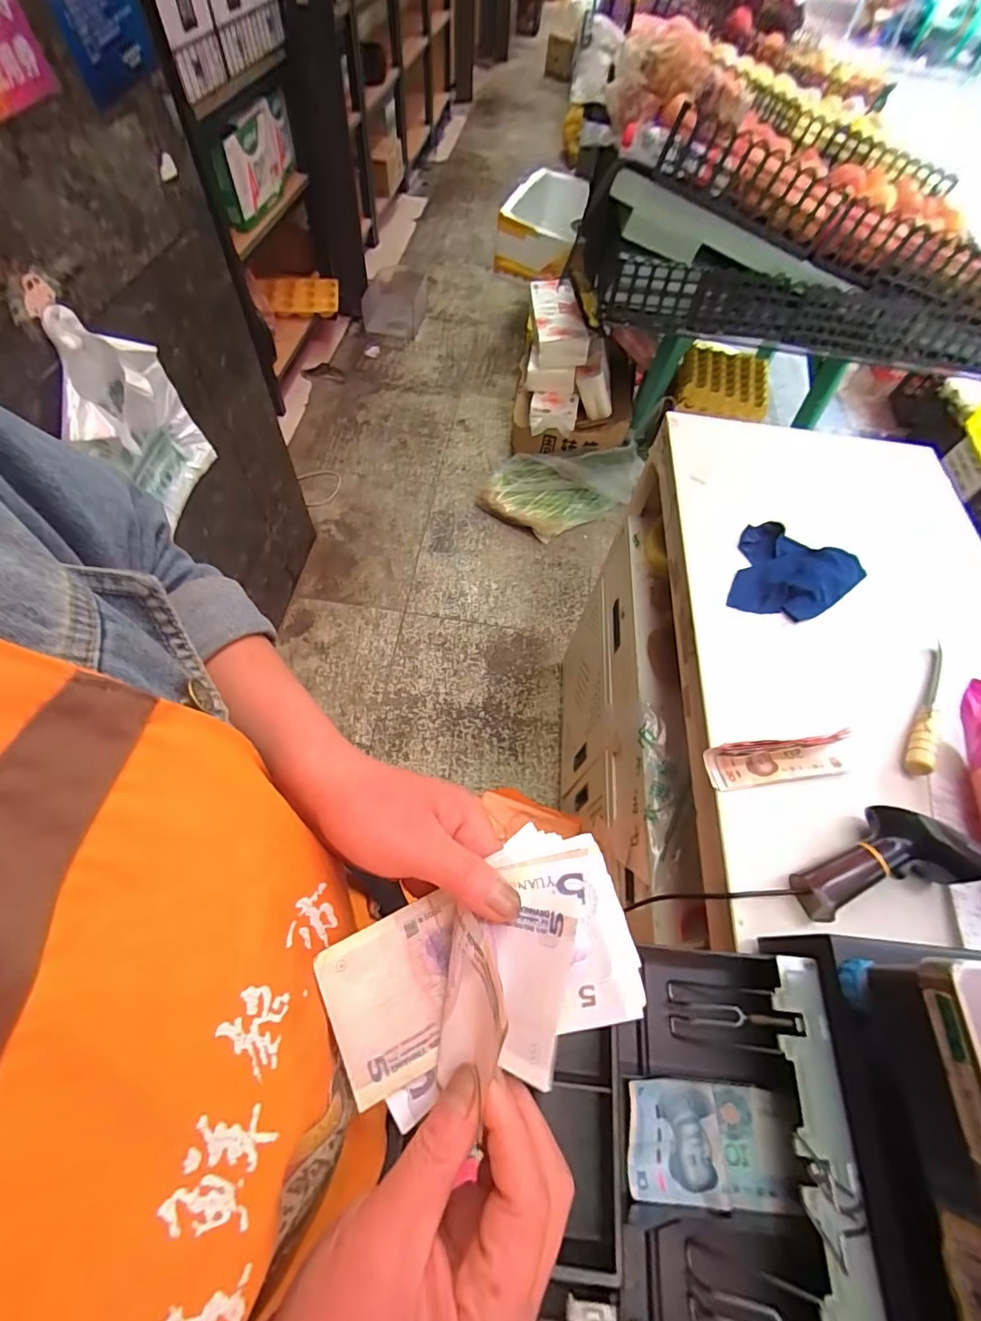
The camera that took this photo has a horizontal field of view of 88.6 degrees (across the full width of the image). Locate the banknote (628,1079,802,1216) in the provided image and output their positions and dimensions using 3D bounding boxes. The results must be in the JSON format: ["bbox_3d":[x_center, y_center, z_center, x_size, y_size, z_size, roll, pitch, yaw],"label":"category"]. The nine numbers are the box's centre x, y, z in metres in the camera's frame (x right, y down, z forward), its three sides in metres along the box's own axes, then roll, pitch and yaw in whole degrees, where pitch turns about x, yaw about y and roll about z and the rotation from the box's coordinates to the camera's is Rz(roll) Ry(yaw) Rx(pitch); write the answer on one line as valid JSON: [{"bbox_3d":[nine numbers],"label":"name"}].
[{"bbox_3d":[0.156,0.349,0.363,0.111,0.015,0.066,5,60,-1],"label":"banknote"}]

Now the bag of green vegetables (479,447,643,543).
[{"bbox_3d":[0.245,-0.600,1.813,0.566,0.202,0.276,-5,60,8],"label":"bag of green vegetables"}]

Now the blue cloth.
[{"bbox_3d":[0.411,-0.114,0.669,0.157,0.024,0.154,20,61,8],"label":"blue cloth"}]

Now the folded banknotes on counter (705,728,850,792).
[{"bbox_3d":[0.305,0.105,0.526,0.147,0.032,0.041,-5,61,-7],"label":"folded banknotes on counter"}]

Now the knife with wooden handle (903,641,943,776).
[{"bbox_3d":[0.508,0.049,0.579,0.024,0.024,0.199,32,63,14],"label":"knife with wooden handle"}]

